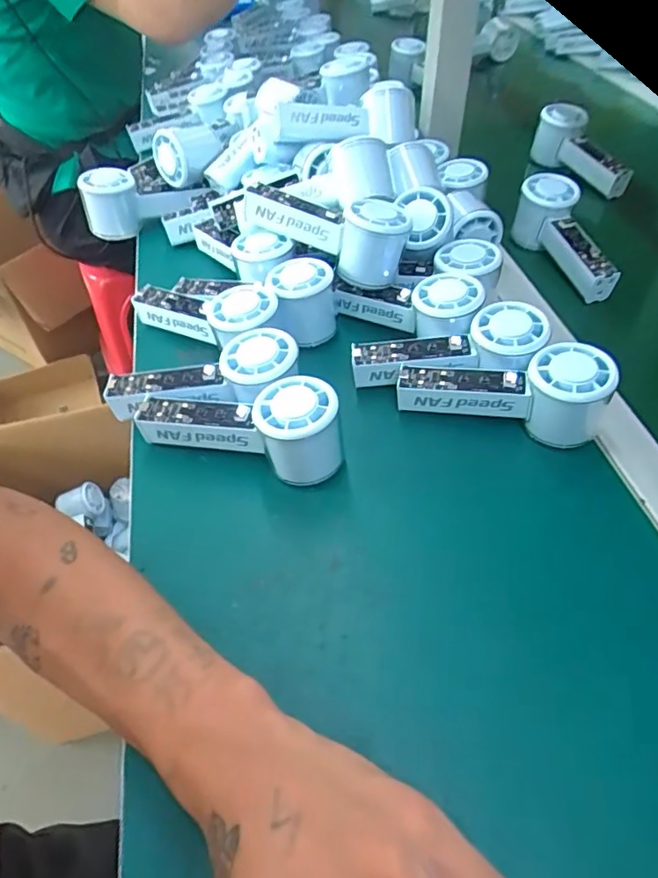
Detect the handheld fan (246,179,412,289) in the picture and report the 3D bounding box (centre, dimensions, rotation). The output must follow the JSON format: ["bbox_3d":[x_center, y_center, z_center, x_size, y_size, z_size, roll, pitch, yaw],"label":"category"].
[{"bbox_3d":[-0.004,-0.190,0.482,0.147,0.066,0.055,22,52,3],"label":"handheld fan"}]

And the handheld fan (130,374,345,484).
[{"bbox_3d":[-0.066,-0.013,0.396,0.149,0.055,0.049,12,52,12],"label":"handheld fan"}]

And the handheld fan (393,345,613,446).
[{"bbox_3d":[0.129,-0.041,0.412,0.149,0.059,0.049,15,53,14],"label":"handheld fan"}]

